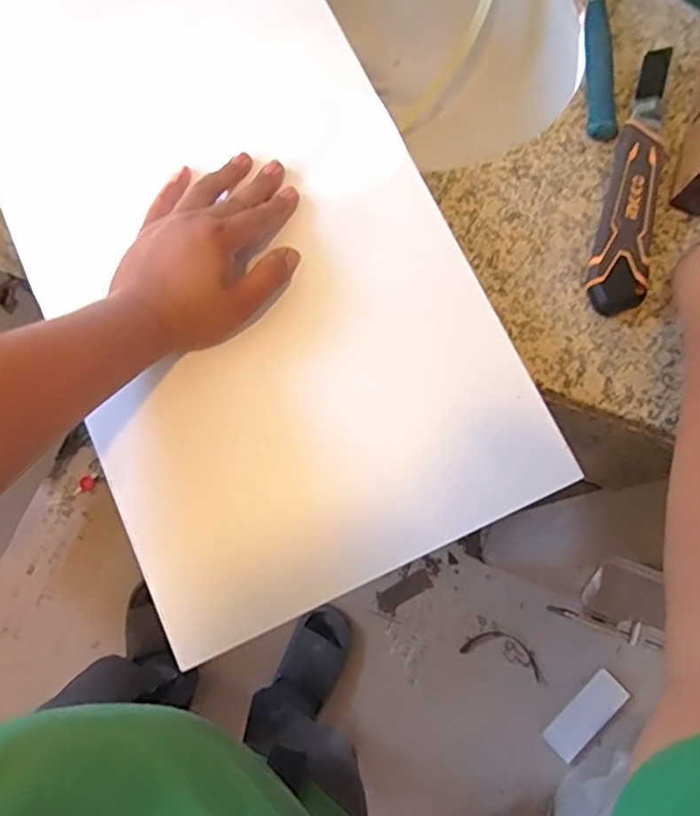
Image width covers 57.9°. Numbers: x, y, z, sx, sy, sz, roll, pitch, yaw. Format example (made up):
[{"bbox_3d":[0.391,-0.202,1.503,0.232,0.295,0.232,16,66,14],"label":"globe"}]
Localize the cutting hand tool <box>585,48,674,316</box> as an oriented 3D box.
[{"bbox_3d":[0.238,-0.192,0.525,0.043,0.027,0.245,14,74,4],"label":"cutting hand tool"}]

